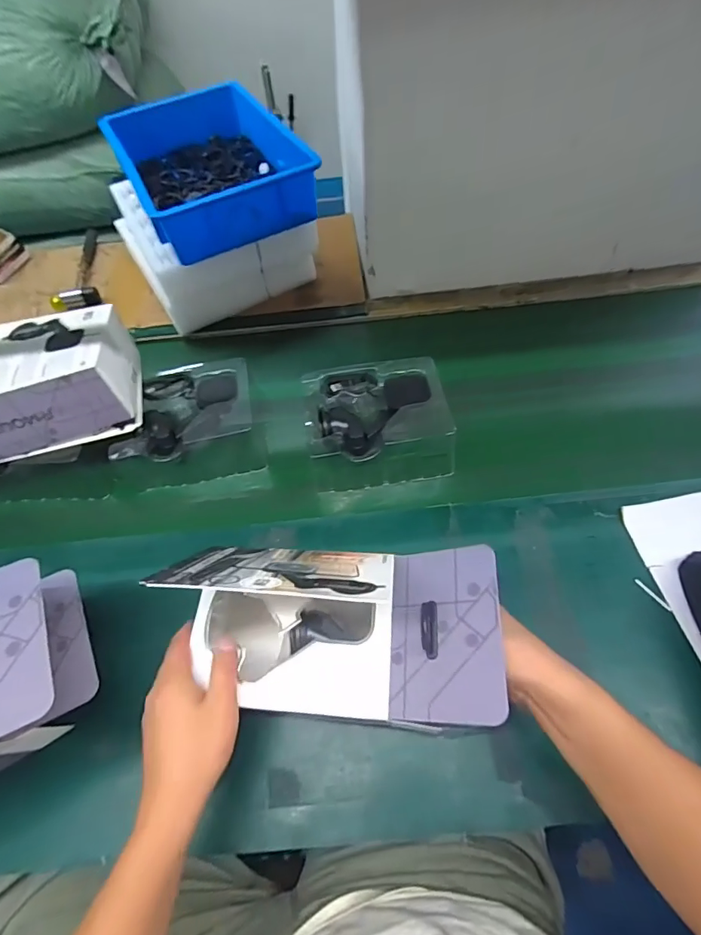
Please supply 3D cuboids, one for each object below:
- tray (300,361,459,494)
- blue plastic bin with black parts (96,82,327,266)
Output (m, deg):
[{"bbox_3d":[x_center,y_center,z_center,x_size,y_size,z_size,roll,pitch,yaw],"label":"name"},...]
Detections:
[{"bbox_3d":[0.035,-0.063,0.650,0.196,0.085,0.163,-6,55,0],"label":"tray"},{"bbox_3d":[-0.251,-0.540,0.825,0.282,0.085,0.416,-25,57,-12],"label":"blue plastic bin with black parts"}]

